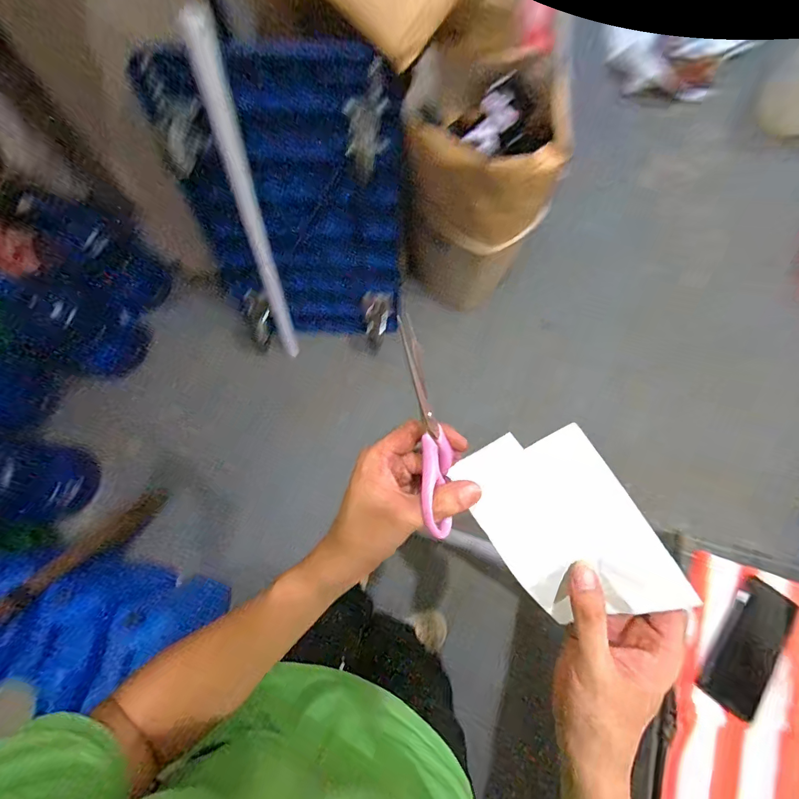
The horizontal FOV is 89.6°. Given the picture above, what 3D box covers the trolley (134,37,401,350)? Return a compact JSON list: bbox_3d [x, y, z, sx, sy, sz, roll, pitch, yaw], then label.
[{"bbox_3d":[-0.280,-0.480,1.181,0.578,0.843,0.148,-4,61,-3],"label":"trolley"}]

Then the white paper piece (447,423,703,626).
[{"bbox_3d":[0.113,0.089,0.282,0.100,0.008,0.144,-35,87,29],"label":"white paper piece"}]

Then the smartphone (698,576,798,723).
[{"bbox_3d":[0.460,0.323,0.526,0.073,0.004,0.164,34,78,9],"label":"smartphone"}]

